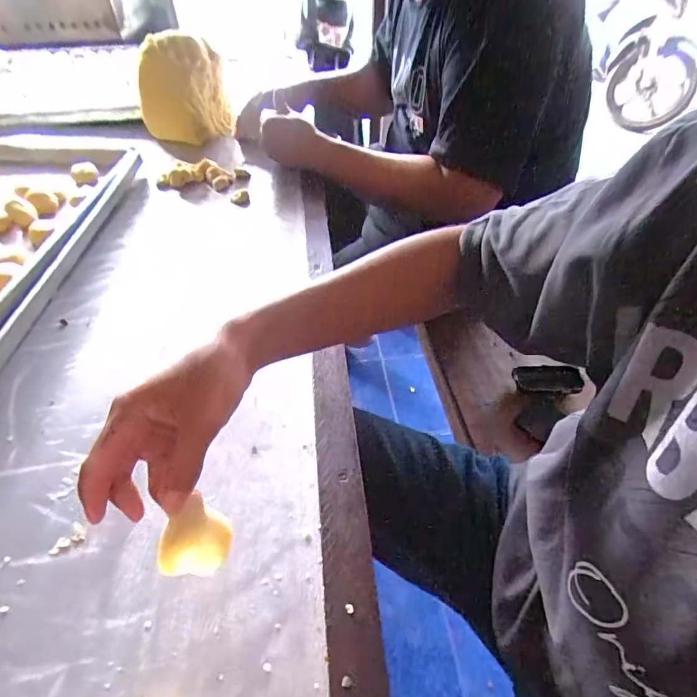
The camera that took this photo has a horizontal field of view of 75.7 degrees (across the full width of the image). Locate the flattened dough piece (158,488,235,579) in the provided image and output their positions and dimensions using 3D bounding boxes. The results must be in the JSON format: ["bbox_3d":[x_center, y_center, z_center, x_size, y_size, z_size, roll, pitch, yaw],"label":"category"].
[{"bbox_3d":[-0.095,0.120,0.280,0.009,0.049,0.044,-5,43,37],"label":"flattened dough piece"}]

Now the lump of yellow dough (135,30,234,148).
[{"bbox_3d":[-0.302,-0.471,0.821,0.142,0.171,0.074,12,46,11],"label":"lump of yellow dough"}]

